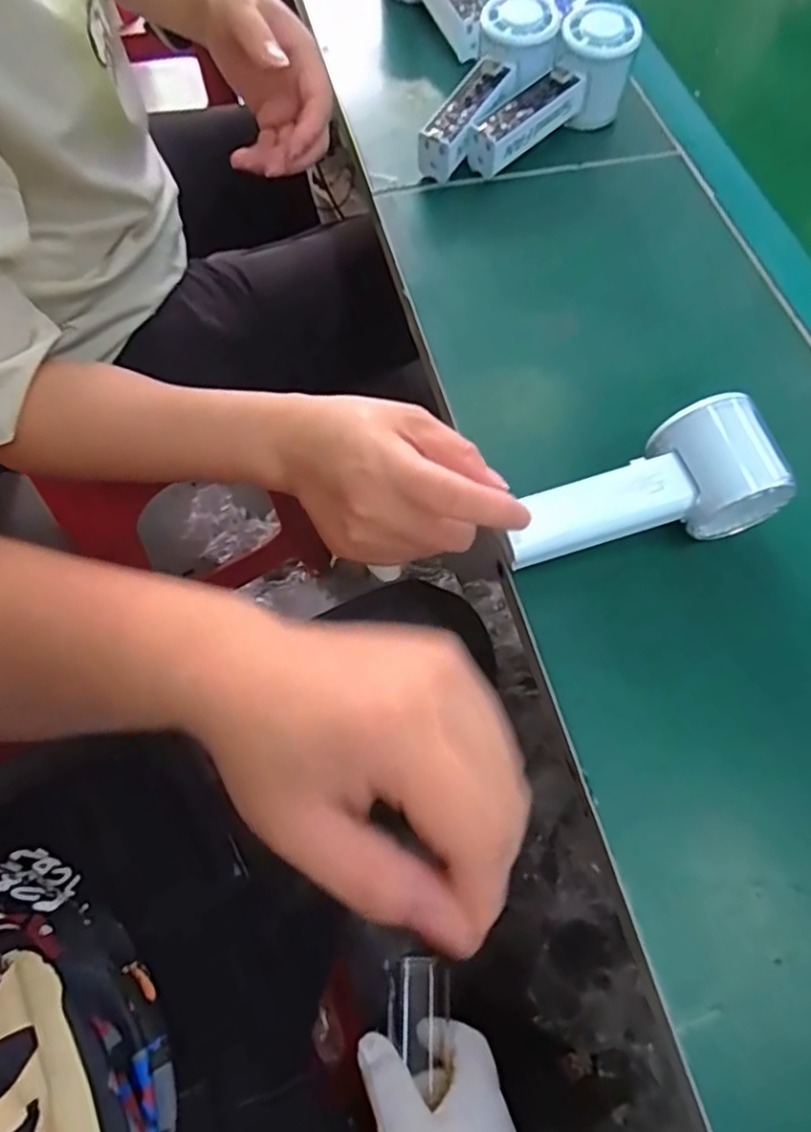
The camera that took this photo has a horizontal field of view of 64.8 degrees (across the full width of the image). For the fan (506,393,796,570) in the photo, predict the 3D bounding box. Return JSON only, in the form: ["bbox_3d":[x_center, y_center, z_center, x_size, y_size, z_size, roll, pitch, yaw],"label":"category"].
[{"bbox_3d":[0.122,-0.035,0.342,0.139,0.052,0.055,-20,67,3],"label":"fan"}]

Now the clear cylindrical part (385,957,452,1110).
[{"bbox_3d":[0.009,0.312,0.437,0.043,0.042,0.076,-1,65,-4],"label":"clear cylindrical part"}]

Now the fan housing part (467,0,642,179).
[{"bbox_3d":[0.105,-0.357,0.481,0.150,0.076,0.055,-35,72,-17],"label":"fan housing part"}]

